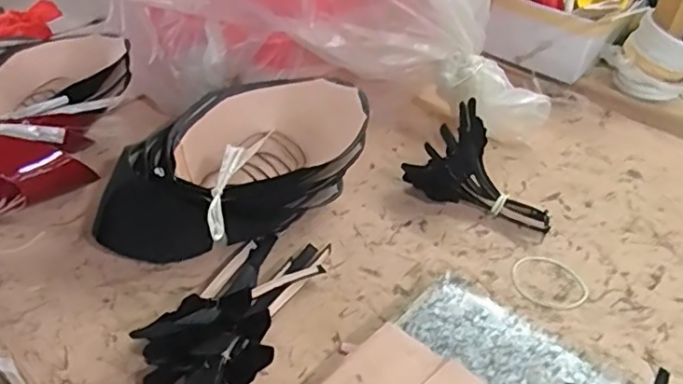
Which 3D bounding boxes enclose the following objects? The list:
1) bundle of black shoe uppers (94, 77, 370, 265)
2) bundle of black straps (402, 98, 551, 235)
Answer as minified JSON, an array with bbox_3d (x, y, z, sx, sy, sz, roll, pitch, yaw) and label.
[{"bbox_3d":[-0.107,-0.022,0.602,0.293,0.094,0.155,-29,49,-35],"label":"bundle of black shoe uppers"},{"bbox_3d":[0.151,-0.019,0.628,0.075,0.089,0.157,-28,48,-34],"label":"bundle of black straps"}]

